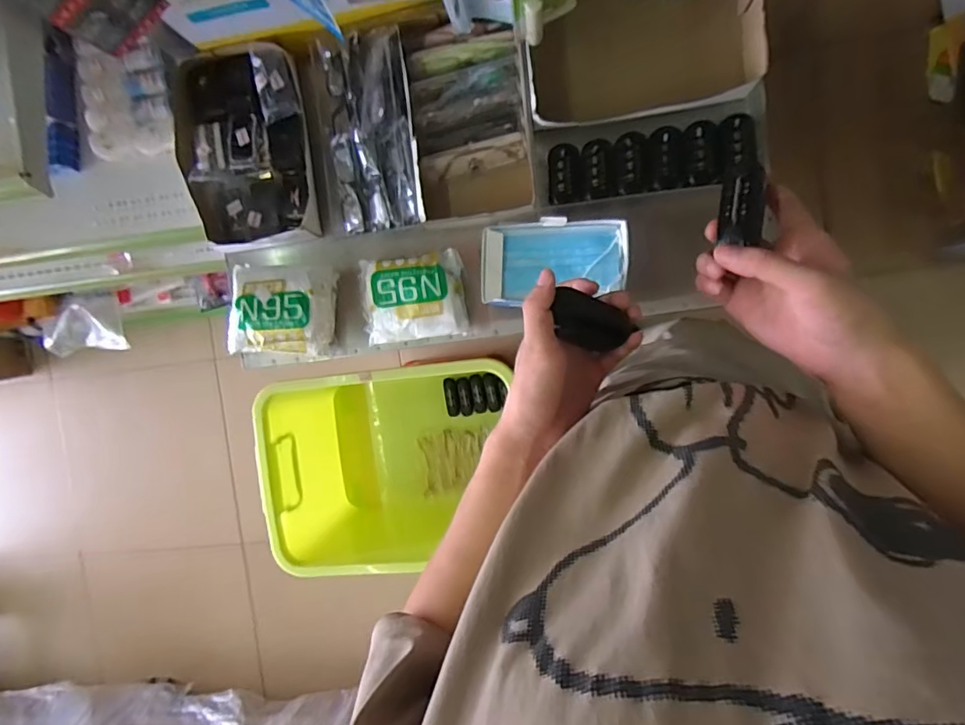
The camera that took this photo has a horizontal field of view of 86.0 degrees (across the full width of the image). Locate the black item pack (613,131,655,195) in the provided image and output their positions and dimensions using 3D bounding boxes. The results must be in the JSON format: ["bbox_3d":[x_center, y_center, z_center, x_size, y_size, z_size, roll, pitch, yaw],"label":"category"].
[{"bbox_3d":[0.200,-0.267,0.693,0.044,0.017,0.078,-11,92,9],"label":"black item pack"}]

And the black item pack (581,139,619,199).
[{"bbox_3d":[0.158,-0.263,0.701,0.041,0.013,0.076,-11,92,8],"label":"black item pack"}]

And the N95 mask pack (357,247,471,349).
[{"bbox_3d":[-0.097,-0.090,0.724,0.141,0.038,0.115,-5,93,8],"label":"N95 mask pack"}]

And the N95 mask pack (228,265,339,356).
[{"bbox_3d":[-0.285,-0.073,0.741,0.138,0.080,0.120,4,94,8],"label":"N95 mask pack"}]

